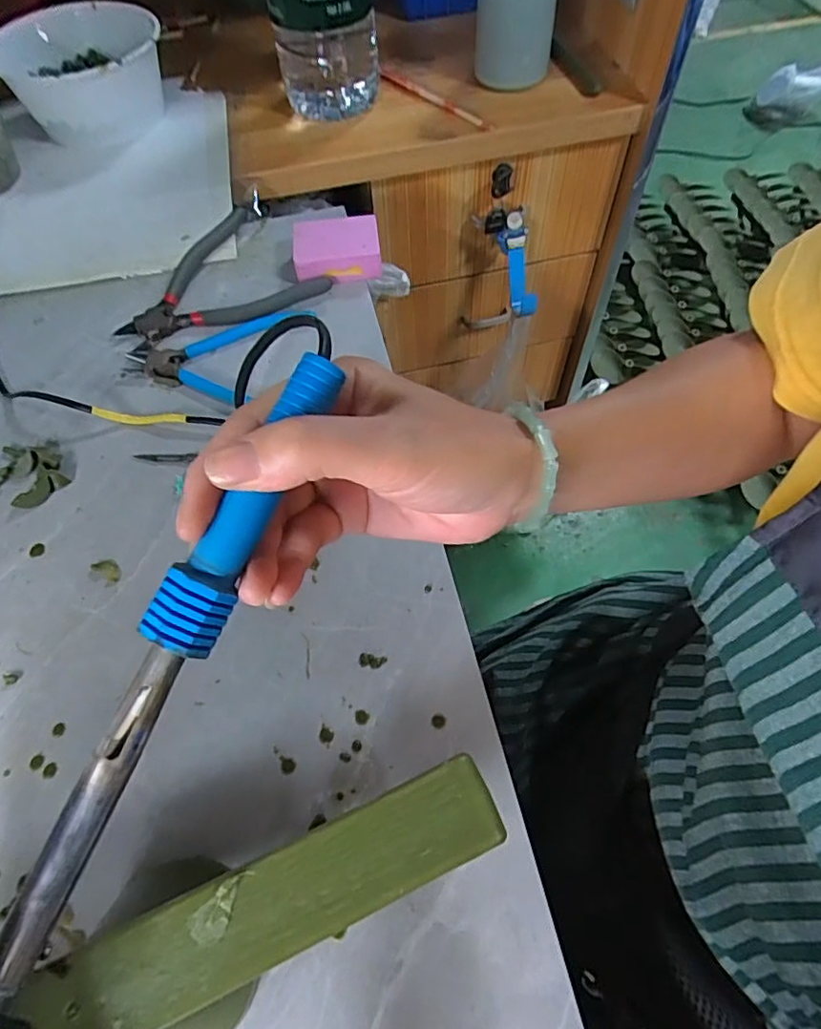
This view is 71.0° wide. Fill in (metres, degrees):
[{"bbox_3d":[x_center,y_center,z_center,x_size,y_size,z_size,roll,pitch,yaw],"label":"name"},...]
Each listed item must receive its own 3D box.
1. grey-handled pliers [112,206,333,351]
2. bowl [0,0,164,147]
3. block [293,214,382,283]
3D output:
[{"bbox_3d":[-0.176,-0.198,0.503,0.163,0.011,0.143,-39,65,-18],"label":"grey-handled pliers"},{"bbox_3d":[-0.346,-0.478,0.629,0.161,0.076,0.175,-21,61,-9],"label":"bowl"},{"bbox_3d":[-0.064,-0.234,0.509,0.073,0.028,0.059,-5,60,0],"label":"block"}]

